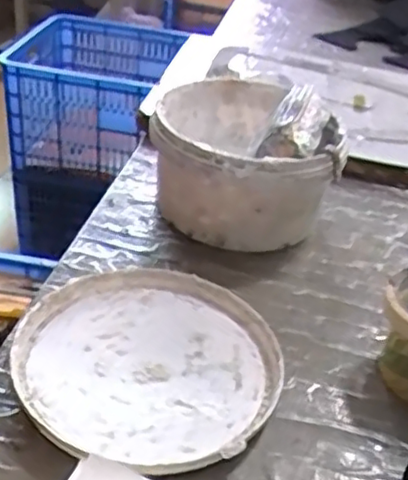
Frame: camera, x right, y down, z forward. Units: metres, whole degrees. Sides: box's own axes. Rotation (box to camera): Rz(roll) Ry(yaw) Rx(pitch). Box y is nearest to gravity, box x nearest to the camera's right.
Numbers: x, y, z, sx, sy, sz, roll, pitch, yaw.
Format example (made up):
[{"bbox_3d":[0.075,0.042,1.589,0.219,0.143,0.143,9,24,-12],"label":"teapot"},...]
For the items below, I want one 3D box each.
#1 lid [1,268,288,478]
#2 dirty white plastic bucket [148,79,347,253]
[{"bbox_3d":[-0.046,0.098,0.545,0.206,0.021,0.204,5,34,-3],"label":"lid"},{"bbox_3d":[0.043,-0.094,0.749,0.190,0.139,0.215,8,34,1],"label":"dirty white plastic bucket"}]

